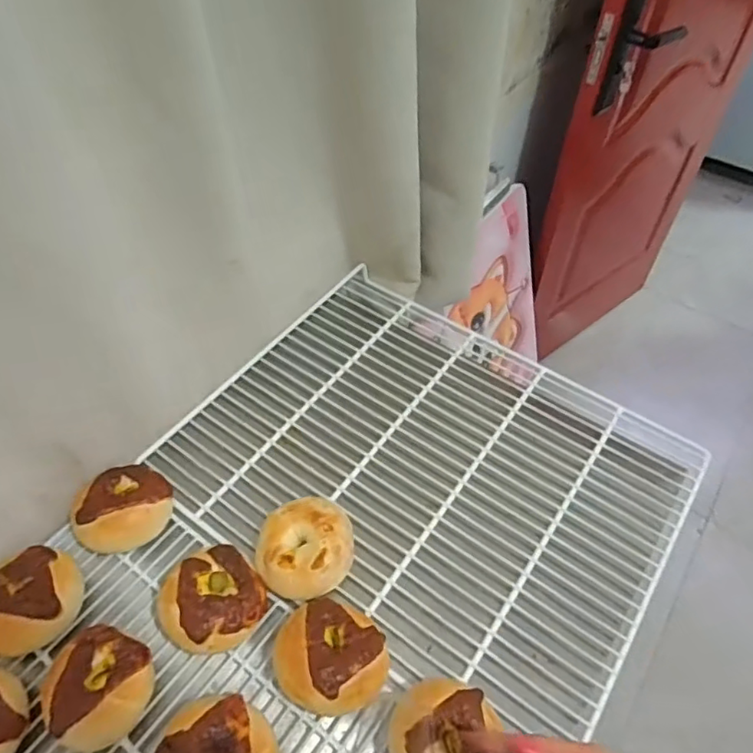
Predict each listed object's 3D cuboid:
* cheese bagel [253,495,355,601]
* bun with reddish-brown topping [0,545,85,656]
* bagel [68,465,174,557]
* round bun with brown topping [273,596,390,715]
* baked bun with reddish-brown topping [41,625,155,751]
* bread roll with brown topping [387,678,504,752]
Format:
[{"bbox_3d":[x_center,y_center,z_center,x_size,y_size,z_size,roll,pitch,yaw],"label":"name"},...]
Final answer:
[{"bbox_3d":[-0.083,0.202,0.690,0.105,0.056,0.111,0,51,-1],"label":"cheese bagel"},{"bbox_3d":[-0.384,0.246,0.649,0.111,0.056,0.103,-19,53,-16],"label":"bun with reddish-brown topping"},{"bbox_3d":[-0.306,0.158,0.715,0.100,0.063,0.109,0,51,-1],"label":"bagel"},{"bbox_3d":[-0.046,0.288,0.614,0.109,0.059,0.112,0,51,-1],"label":"round bun with brown topping"},{"bbox_3d":[-0.275,0.307,0.587,0.090,0.044,0.099,16,52,12],"label":"baked bun with reddish-brown topping"},{"bbox_3d":[0.061,0.332,0.550,0.097,0.053,0.099,-1,52,1],"label":"bread roll with brown topping"}]

